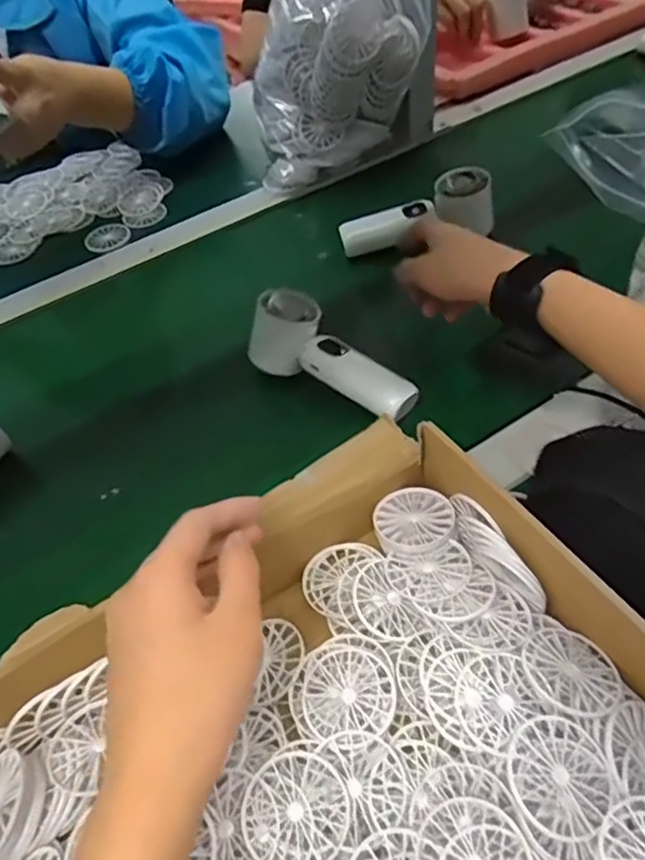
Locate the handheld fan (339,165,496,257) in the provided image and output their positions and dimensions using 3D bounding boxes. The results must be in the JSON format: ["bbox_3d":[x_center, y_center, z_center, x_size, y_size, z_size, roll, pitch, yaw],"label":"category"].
[{"bbox_3d":[0.095,-0.213,0.621,0.153,0.048,0.050,-21,52,0],"label":"handheld fan"}]

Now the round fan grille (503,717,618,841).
[{"bbox_3d":[0.111,0.163,0.290,0.048,0.008,0.047,1,49,-1],"label":"round fan grille"}]

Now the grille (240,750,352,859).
[{"bbox_3d":[-0.012,0.185,0.298,0.050,0.008,0.050,-3,52,4],"label":"grille"}]

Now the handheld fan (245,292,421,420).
[{"bbox_3d":[0.013,-0.067,0.505,0.146,0.049,0.062,24,58,22],"label":"handheld fan"}]

